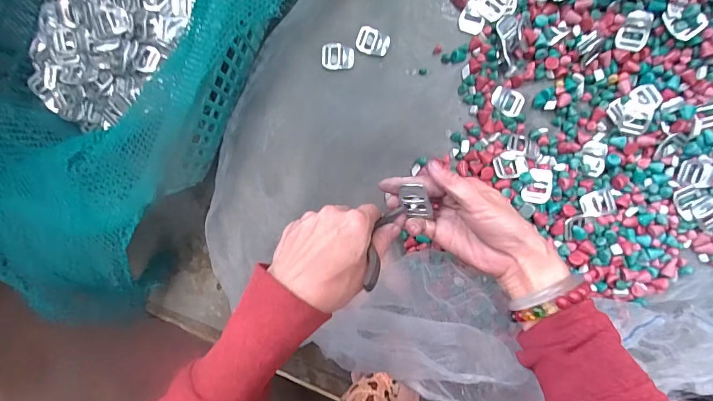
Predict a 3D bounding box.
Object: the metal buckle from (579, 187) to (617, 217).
[{"bbox_3d":[0.281,0.003,0.447,0.039,0.010,0.027,-13,93,4],"label":"metal buckle"}]

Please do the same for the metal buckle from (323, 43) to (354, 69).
[{"bbox_3d":[-0.022,-0.175,0.466,0.038,0.007,0.031,-2,93,4],"label":"metal buckle"}]

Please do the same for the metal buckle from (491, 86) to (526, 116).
[{"bbox_3d":[0.180,-0.118,0.461,0.038,0.007,0.029,22,95,2],"label":"metal buckle"}]

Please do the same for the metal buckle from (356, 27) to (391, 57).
[{"bbox_3d":[0.020,-0.193,0.467,0.038,0.004,0.030,17,94,2],"label":"metal buckle"}]

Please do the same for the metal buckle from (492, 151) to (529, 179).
[{"bbox_3d":[0.180,-0.042,0.447,0.038,0.007,0.032,-5,80,5],"label":"metal buckle"}]

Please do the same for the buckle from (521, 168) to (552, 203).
[{"bbox_3d":[0.205,-0.018,0.434,0.027,0.007,0.041,9,94,3],"label":"buckle"}]

